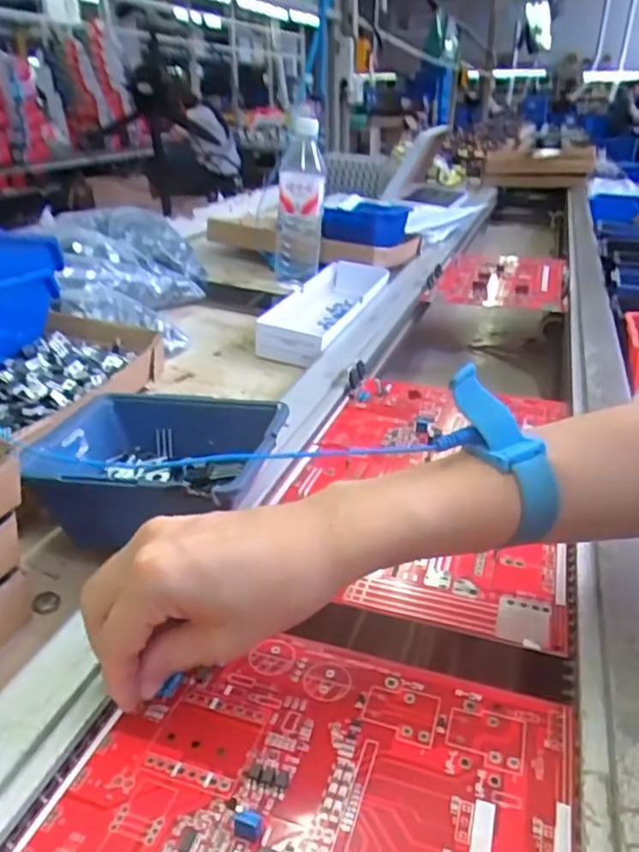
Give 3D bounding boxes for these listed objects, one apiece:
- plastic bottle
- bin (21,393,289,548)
[{"bbox_3d":[-0.034,-0.319,0.963,0.084,0.230,0.060,0,26,0],"label":"plastic bottle"},{"bbox_3d":[-0.100,0.026,0.431,0.149,0.066,0.099,-2,26,0],"label":"bin"}]

